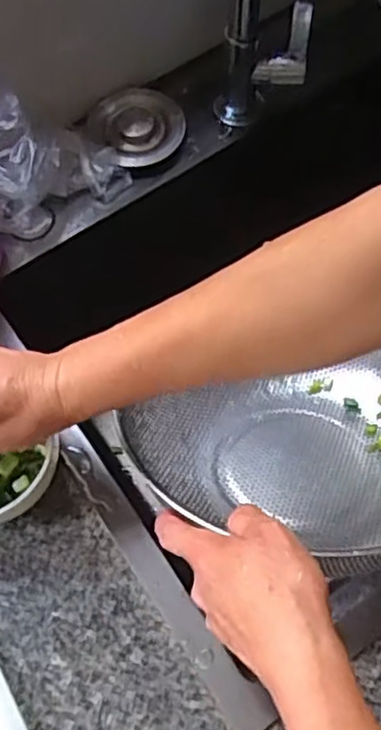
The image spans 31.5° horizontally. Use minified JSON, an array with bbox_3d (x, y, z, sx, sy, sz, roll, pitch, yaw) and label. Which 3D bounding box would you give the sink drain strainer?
[{"bbox_3d":[-0.046,-0.207,0.585,0.080,0.027,0.071,-7,67,-3],"label":"sink drain strainer"}]

